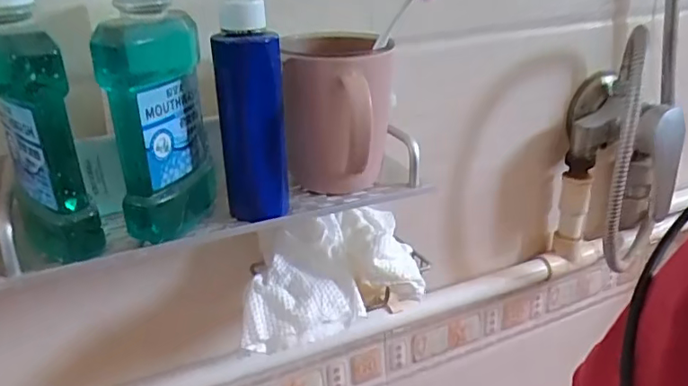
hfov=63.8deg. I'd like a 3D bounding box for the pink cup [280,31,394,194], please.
[{"bbox_3d":[0.000,-0.059,0.422,0.077,0.117,0.124,-2,22,4],"label":"pink cup"}]

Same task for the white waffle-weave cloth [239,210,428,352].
[{"bbox_3d":[-0.014,0.060,0.448,0.149,0.064,0.082,-12,24,-20],"label":"white waffle-weave cloth"}]

